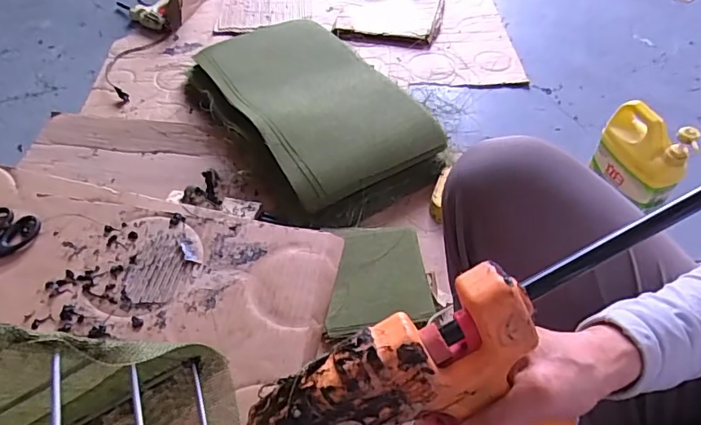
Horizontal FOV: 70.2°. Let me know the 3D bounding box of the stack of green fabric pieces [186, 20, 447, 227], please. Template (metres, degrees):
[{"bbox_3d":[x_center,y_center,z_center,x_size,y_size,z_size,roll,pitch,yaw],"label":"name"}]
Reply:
[{"bbox_3d":[-0.095,-0.246,1.121,0.371,0.106,0.603,-31,57,-23],"label":"stack of green fabric pieces"}]

